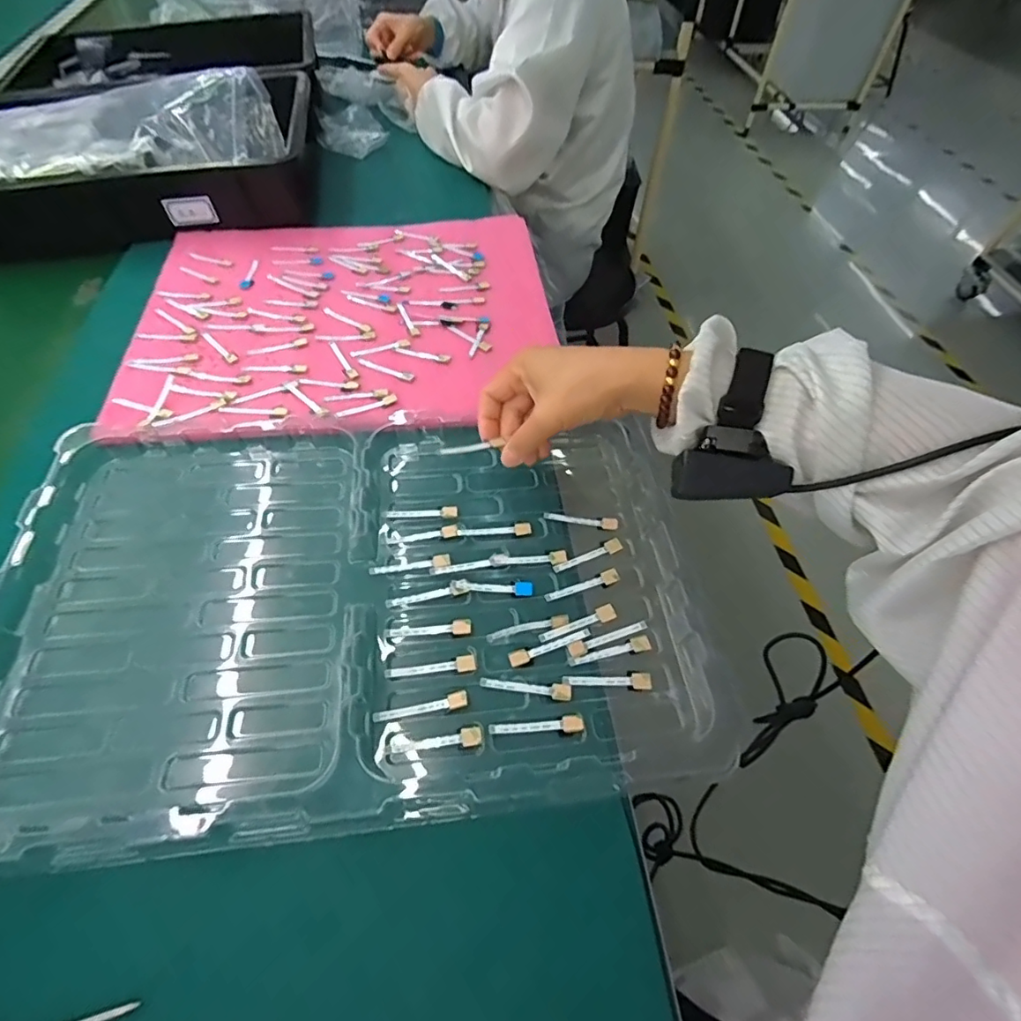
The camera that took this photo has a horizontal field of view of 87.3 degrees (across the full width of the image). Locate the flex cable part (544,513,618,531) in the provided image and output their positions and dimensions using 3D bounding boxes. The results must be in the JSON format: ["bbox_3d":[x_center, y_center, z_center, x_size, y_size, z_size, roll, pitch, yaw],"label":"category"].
[{"bbox_3d":[0.058,0.008,0.438,0.059,0.004,0.012,4,56,0],"label":"flex cable part"}]

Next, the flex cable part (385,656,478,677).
[{"bbox_3d":[-0.053,0.105,0.361,0.059,0.004,0.011,-4,56,-5],"label":"flex cable part"}]

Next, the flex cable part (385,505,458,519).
[{"bbox_3d":[-0.071,0.002,0.432,0.057,0.005,0.011,-8,57,-8],"label":"flex cable part"}]

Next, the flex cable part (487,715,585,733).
[{"bbox_3d":[0.017,0.139,0.343,0.060,0.004,0.011,-5,56,-6],"label":"flex cable part"}]

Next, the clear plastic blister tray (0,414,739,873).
[{"bbox_3d":[-0.108,0.054,0.380,0.475,0.032,0.299,-5,56,-6],"label":"clear plastic blister tray"}]

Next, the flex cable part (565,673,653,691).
[{"bbox_3d":[0.066,0.114,0.364,0.059,0.004,0.012,5,56,1],"label":"flex cable part"}]

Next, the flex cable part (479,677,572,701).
[{"bbox_3d":[0.010,0.118,0.357,0.061,0.004,0.011,6,56,1],"label":"flex cable part"}]

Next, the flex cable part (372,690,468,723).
[{"bbox_3d":[-0.057,0.125,0.343,0.059,0.004,0.010,-6,54,-16],"label":"flex cable part"}]

